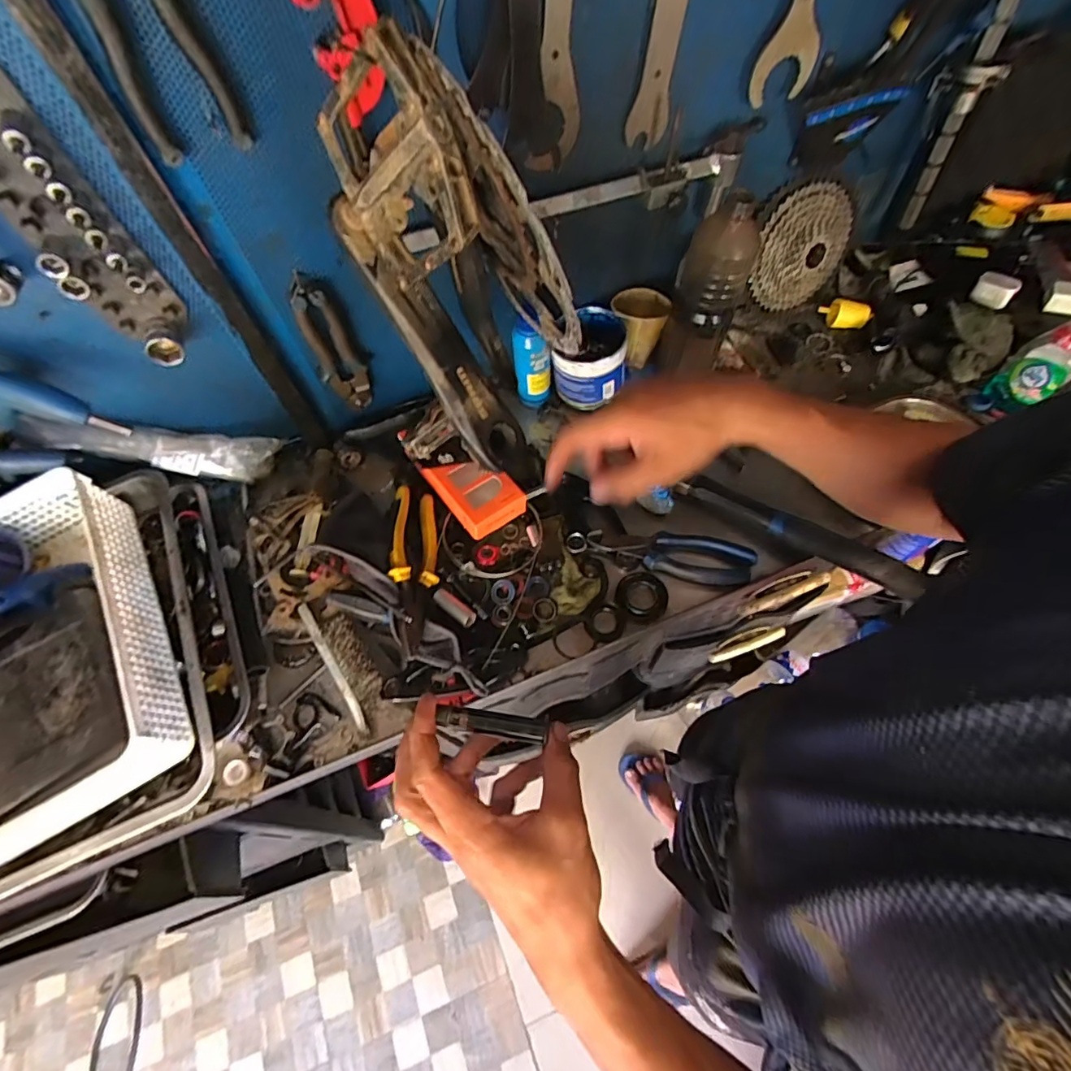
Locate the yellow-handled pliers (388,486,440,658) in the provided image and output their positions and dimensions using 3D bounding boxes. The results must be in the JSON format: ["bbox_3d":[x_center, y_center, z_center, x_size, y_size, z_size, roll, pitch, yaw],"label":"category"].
[{"bbox_3d":[-0.145,0.040,0.641,0.061,0.031,0.209,17,57,-36],"label":"yellow-handled pliers"}]

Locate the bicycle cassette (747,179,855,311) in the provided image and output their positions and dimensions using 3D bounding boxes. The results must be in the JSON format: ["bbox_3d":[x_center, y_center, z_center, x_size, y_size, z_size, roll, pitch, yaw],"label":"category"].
[{"bbox_3d":[0.383,-0.404,0.769,0.148,0.162,0.030,10,33,-28],"label":"bicycle cassette"}]

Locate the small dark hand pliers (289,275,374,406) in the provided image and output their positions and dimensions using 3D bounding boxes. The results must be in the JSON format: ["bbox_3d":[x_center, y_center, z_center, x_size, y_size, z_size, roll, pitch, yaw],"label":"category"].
[{"bbox_3d":[-0.239,-0.217,0.644,0.048,0.187,0.026,-5,63,1],"label":"small dark hand pliers"}]

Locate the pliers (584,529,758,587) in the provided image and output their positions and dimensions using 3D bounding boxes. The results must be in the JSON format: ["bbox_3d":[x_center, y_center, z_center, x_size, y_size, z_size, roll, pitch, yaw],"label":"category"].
[{"bbox_3d":[0.162,0.022,0.650,0.198,0.014,0.054,7,64,7],"label":"pliers"}]

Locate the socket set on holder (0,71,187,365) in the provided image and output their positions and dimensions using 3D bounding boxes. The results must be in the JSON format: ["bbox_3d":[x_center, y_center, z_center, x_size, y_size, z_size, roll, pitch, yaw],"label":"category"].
[{"bbox_3d":[-0.387,-0.250,0.451,0.072,0.246,0.032,-23,64,-8],"label":"socket set on holder"}]

